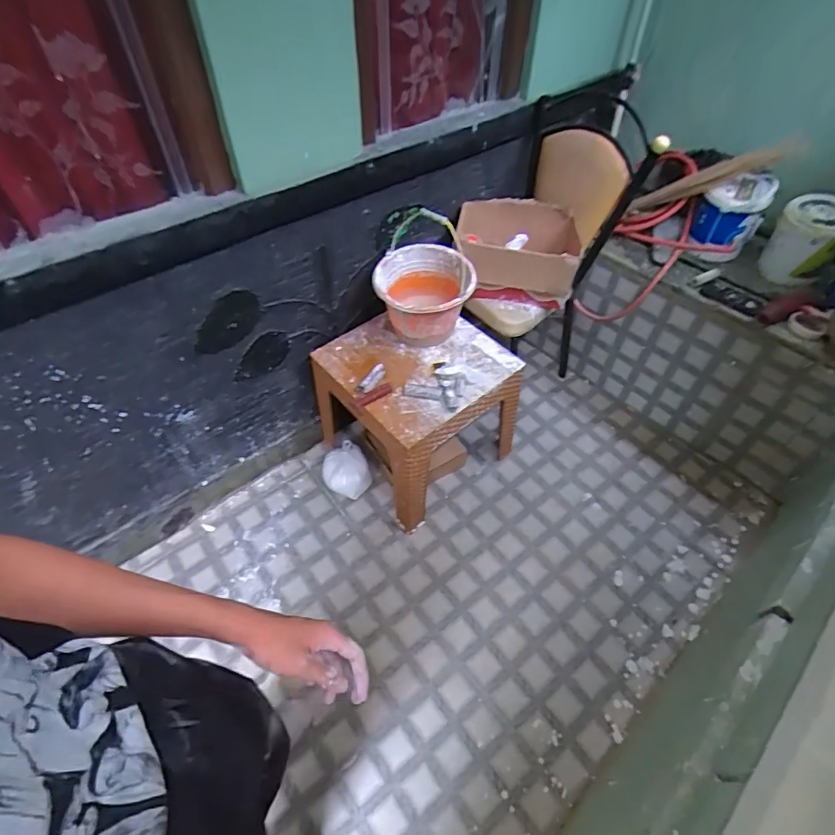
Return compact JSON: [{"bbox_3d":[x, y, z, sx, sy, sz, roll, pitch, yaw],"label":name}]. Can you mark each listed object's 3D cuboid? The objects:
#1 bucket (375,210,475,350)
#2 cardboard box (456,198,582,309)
[{"bbox_3d":[0.022,-0.395,1.386,0.270,0.367,0.270,1,51,-1],"label":"bucket"},{"bbox_3d":[0.294,-0.501,1.455,0.370,0.190,0.249,9,51,6],"label":"cardboard box"}]

